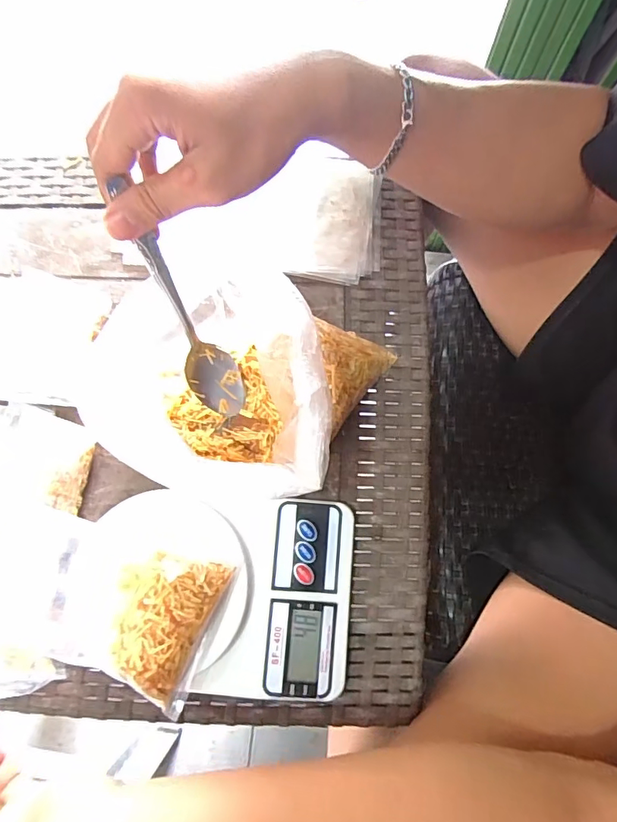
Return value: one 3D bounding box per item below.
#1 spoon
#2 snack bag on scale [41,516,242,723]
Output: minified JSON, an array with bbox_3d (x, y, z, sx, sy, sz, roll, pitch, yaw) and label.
[{"bbox_3d":[-0.082,-0.061,0.303,0.035,0.165,0.019,-23,43,-3],"label":"spoon"},{"bbox_3d":[-0.110,0.122,0.294,0.104,0.042,0.088,20,80,6],"label":"snack bag on scale"}]

